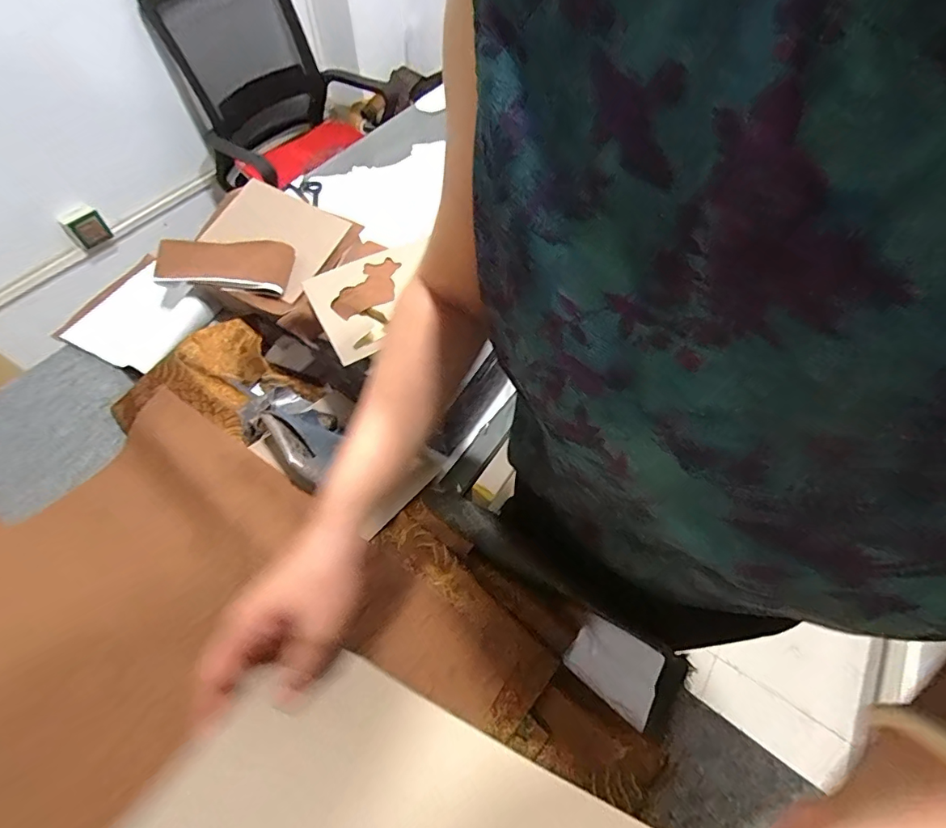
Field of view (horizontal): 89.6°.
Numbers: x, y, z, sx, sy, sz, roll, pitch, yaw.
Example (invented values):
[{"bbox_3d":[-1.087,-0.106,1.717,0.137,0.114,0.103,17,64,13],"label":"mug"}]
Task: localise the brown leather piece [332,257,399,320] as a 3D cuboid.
[{"bbox_3d":[-0.130,-0.162,0.615,0.060,0.004,0.109,24,63,15],"label":"brown leather piece"}]

